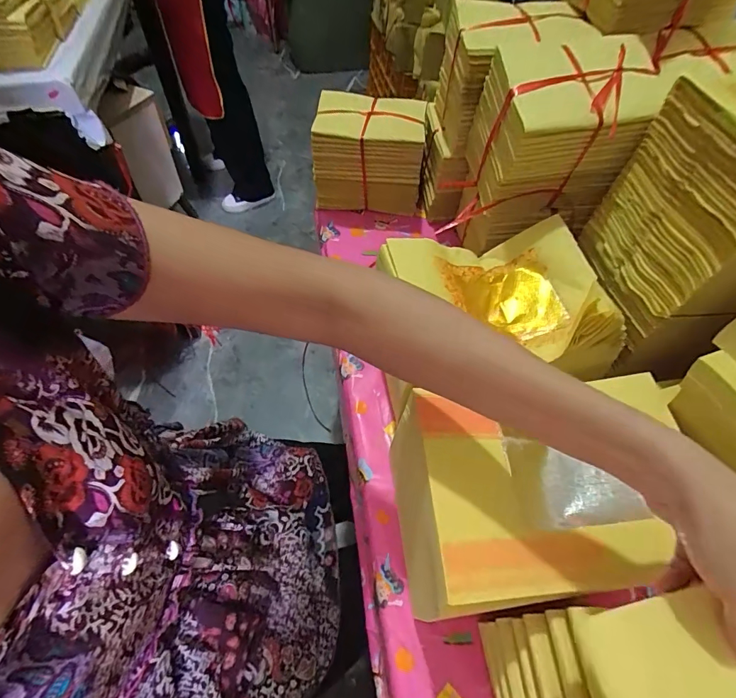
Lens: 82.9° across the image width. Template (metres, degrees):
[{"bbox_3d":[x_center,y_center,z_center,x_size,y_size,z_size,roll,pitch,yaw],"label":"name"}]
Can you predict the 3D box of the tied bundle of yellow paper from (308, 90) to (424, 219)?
[{"bbox_3d":[0.002,-0.297,0.651,0.163,0.132,0.091,8,58,3],"label":"tied bundle of yellow paper"}]

